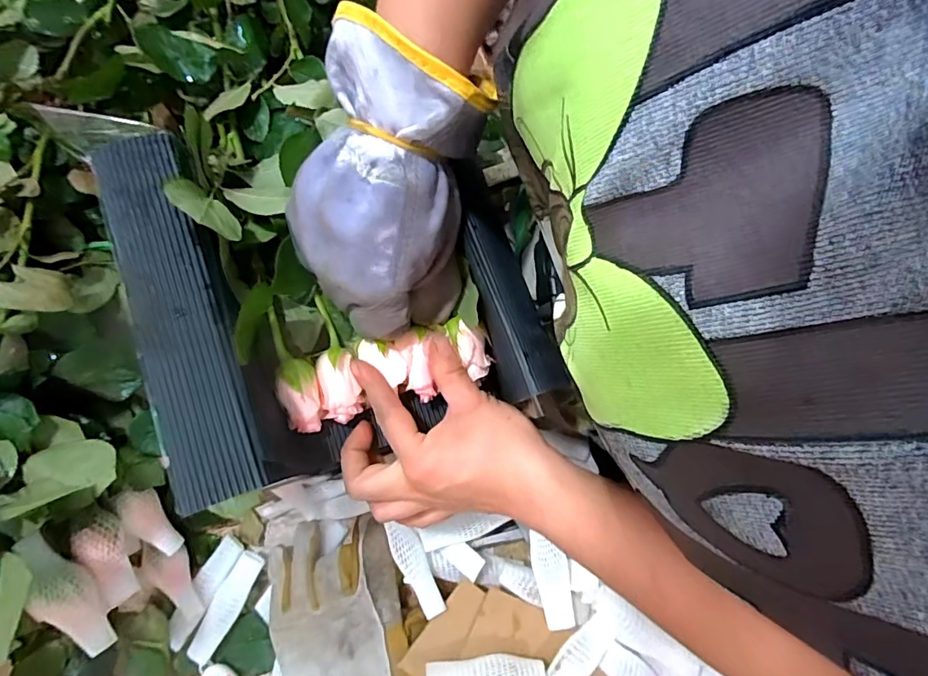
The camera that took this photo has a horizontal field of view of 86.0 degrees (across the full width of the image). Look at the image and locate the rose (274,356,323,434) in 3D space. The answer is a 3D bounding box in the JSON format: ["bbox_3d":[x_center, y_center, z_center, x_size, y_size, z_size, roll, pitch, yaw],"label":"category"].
[{"bbox_3d":[-0.103,0.035,0.307,0.024,0.022,0.044,-9,76,-4],"label":"rose"}]

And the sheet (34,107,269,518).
[{"bbox_3d":[-0.158,-0.027,0.264,0.052,0.013,0.230,-22,77,-7],"label":"sheet"}]

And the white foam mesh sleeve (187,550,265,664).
[{"bbox_3d":[-0.192,0.219,0.405,0.024,0.004,0.091,27,84,-5],"label":"white foam mesh sleeve"}]

